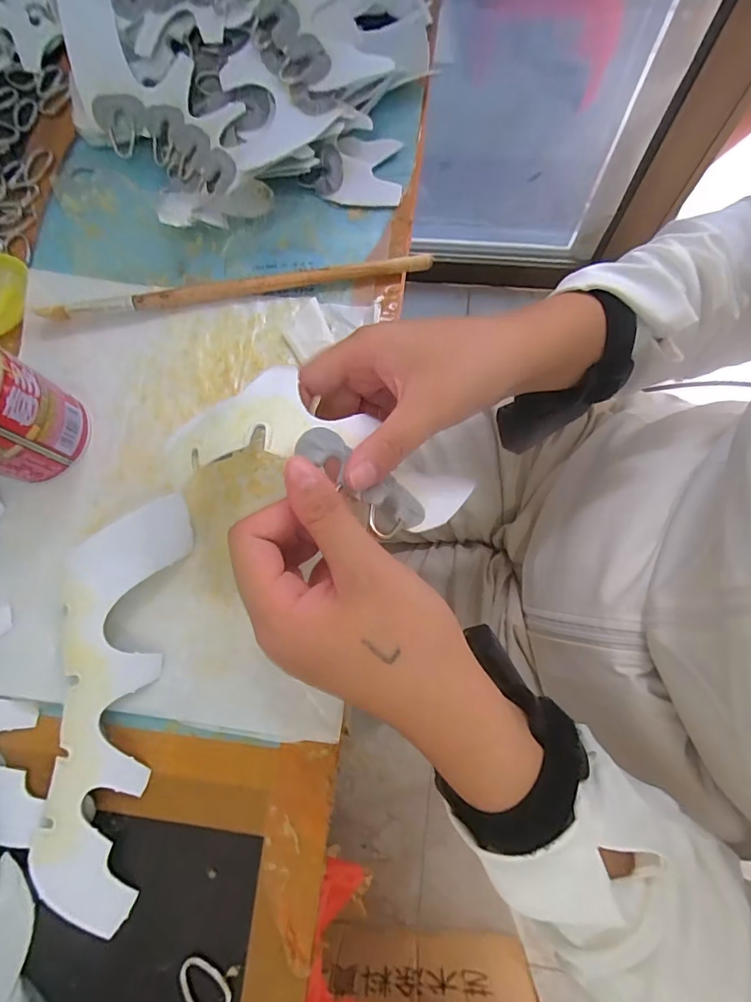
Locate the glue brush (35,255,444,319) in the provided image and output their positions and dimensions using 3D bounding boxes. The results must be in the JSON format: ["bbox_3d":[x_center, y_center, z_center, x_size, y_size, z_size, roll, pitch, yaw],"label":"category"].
[{"bbox_3d":[-0.095,-0.146,0.315,0.265,0.016,0.009,-8,75,1],"label":"glue brush"}]

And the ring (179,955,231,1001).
[{"bbox_3d":[-0.084,0.239,0.225,0.030,0.004,0.018,32,79,11],"label":"ring"}]

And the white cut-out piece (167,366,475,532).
[{"bbox_3d":[-0.019,-0.024,0.226,0.143,0.034,0.060,19,75,-13],"label":"white cut-out piece"}]

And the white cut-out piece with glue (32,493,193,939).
[{"bbox_3d":[-0.146,0.105,0.250,0.059,0.024,0.213,2,75,4],"label":"white cut-out piece with glue"}]

